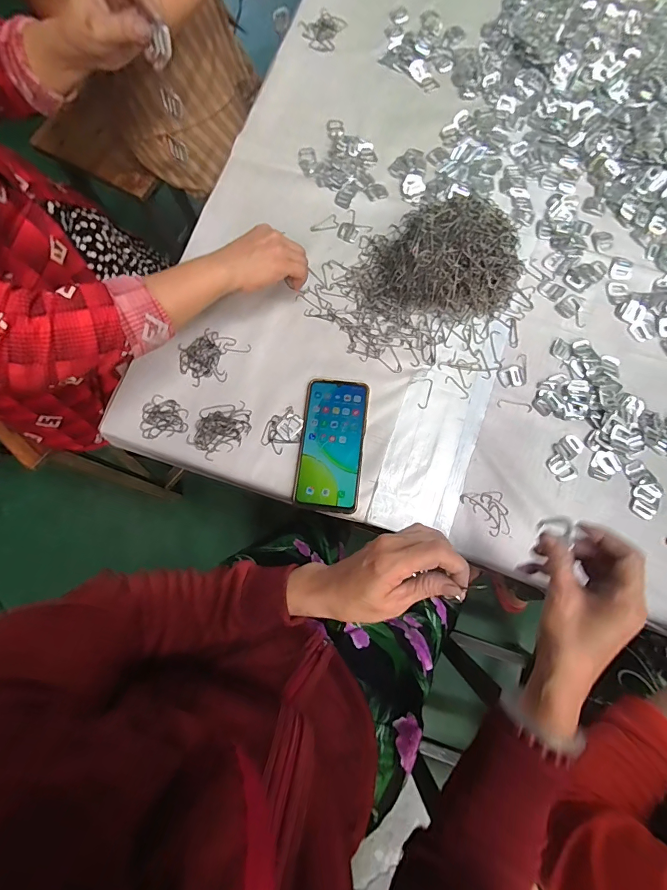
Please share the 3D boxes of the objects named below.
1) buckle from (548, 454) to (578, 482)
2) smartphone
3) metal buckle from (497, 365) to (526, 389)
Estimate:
[{"bbox_3d":[0.281,0.028,0.477,0.026,0.004,0.033,-32,77,-6],"label":"buckle"},{"bbox_3d":[-0.002,-0.003,0.485,0.077,0.011,0.165,7,76,4],"label":"smartphone"},{"bbox_3d":[0.232,-0.089,0.502,0.034,0.004,0.028,-10,76,-1],"label":"metal buckle"}]

